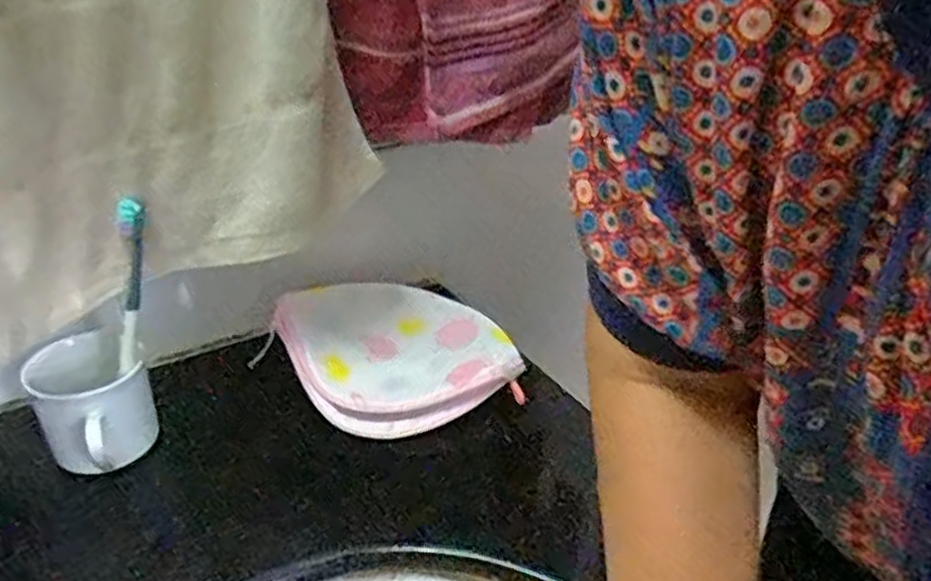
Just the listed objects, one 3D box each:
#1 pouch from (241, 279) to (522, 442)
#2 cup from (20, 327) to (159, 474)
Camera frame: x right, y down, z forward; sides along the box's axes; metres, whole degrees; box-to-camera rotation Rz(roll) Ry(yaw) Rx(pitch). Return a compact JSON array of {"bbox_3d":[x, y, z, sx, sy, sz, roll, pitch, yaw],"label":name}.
[{"bbox_3d":[-0.060,0.045,0.607,0.175,0.042,0.181,-18,37,-29],"label":"pouch"},{"bbox_3d":[-0.263,0.075,0.521,0.071,0.080,0.077,-25,40,-36],"label":"cup"}]

